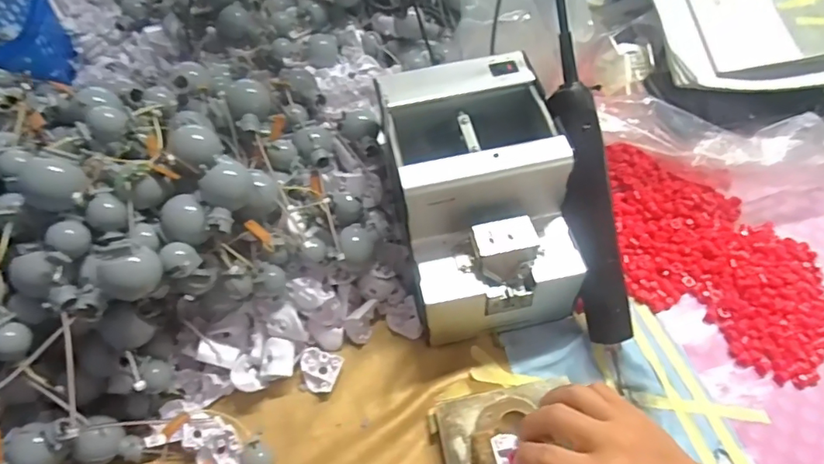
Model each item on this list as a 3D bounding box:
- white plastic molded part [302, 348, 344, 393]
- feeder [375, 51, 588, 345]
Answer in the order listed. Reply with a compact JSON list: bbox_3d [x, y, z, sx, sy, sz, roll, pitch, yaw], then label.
[{"bbox_3d":[-0.075,0.113,0.438,0.031,0.014,0.030,14,57,14],"label":"white plastic molded part"},{"bbox_3d":[0.052,-0.024,0.438,0.124,0.137,0.178,-11,55,-4],"label":"feeder"}]

